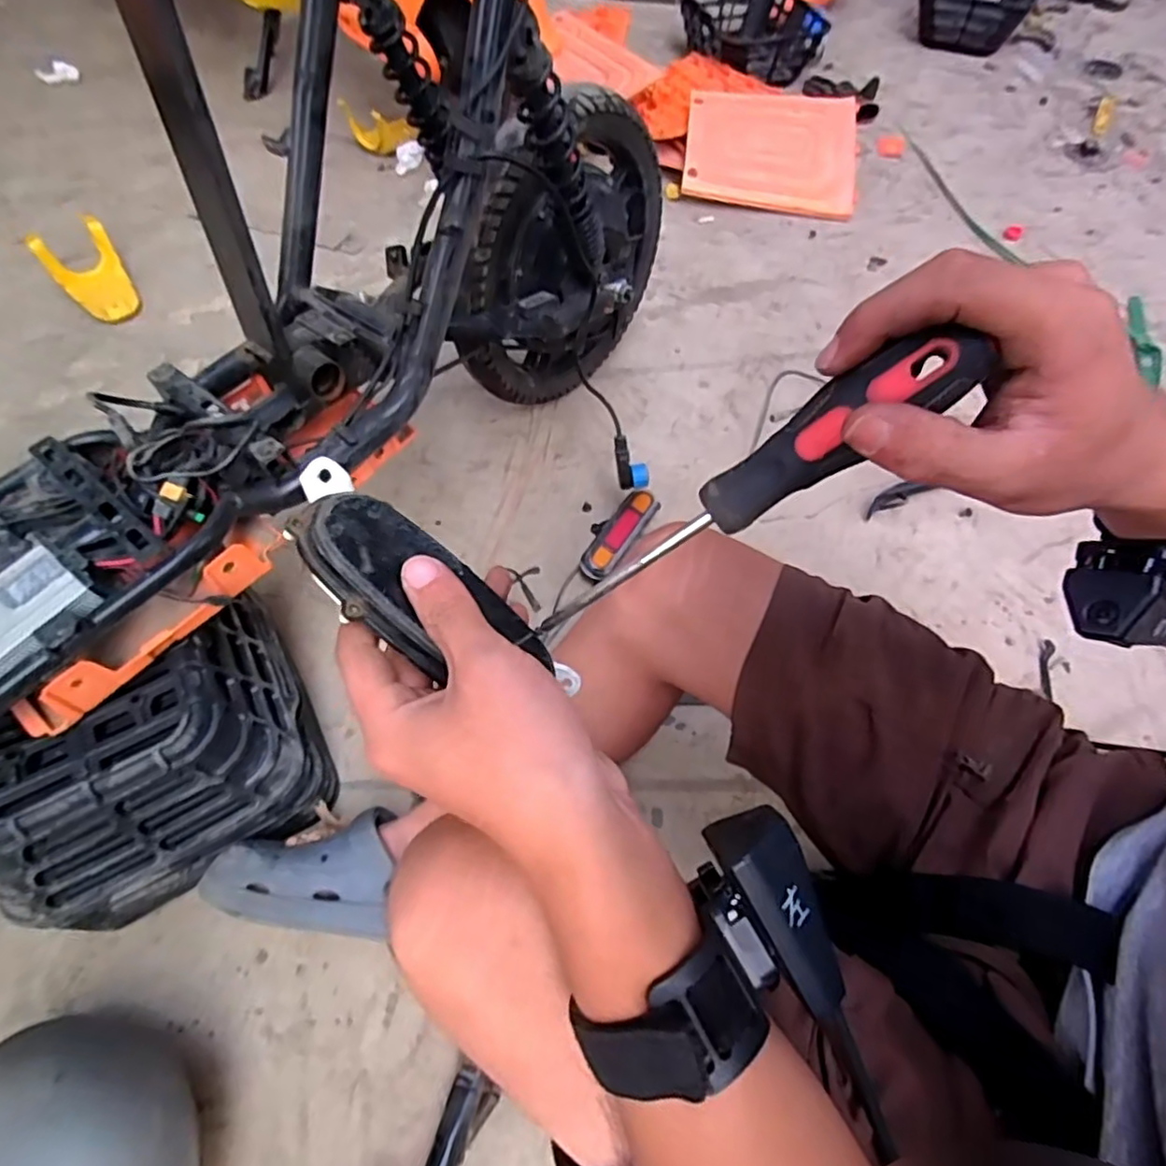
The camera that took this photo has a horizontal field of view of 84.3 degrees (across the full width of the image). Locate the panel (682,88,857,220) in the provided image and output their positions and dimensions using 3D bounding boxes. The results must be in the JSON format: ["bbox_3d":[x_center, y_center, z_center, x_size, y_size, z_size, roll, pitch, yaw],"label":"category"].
[{"bbox_3d":[0.368,-0.852,1.258,0.329,0.030,0.288,7,74,-2],"label":"panel"}]

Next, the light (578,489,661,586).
[{"bbox_3d":[0.042,-0.065,0.853,0.062,0.049,0.156,28,64,14],"label":"light"}]

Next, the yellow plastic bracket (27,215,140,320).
[{"bbox_3d":[-0.812,-0.510,1.064,0.114,0.057,0.173,-30,82,-15],"label":"yellow plastic bracket"}]

